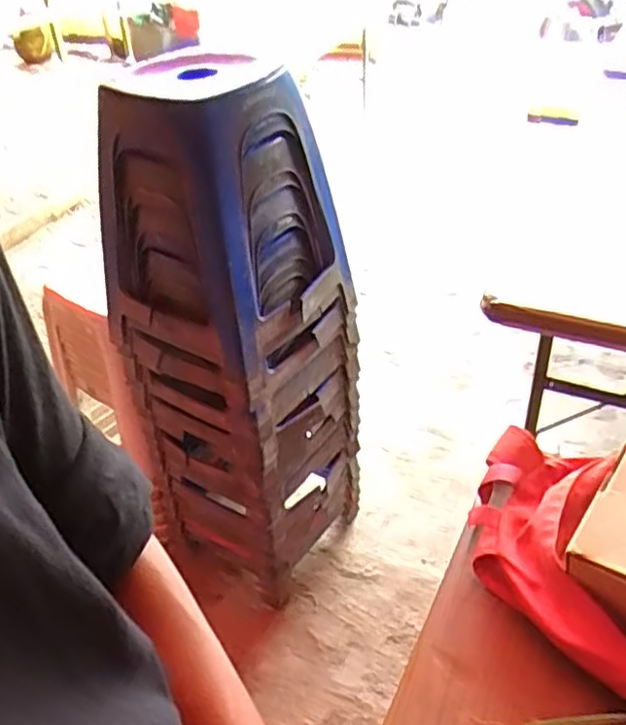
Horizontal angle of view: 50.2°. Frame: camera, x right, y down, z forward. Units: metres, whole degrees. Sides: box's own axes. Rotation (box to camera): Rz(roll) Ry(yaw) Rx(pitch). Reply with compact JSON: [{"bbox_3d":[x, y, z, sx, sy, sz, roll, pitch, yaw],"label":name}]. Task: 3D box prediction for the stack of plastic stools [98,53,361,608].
[{"bbox_3d":[-0.117,-0.008,1.261,0.296,0.979,0.294,20,44,27],"label":"stack of plastic stools"}]

